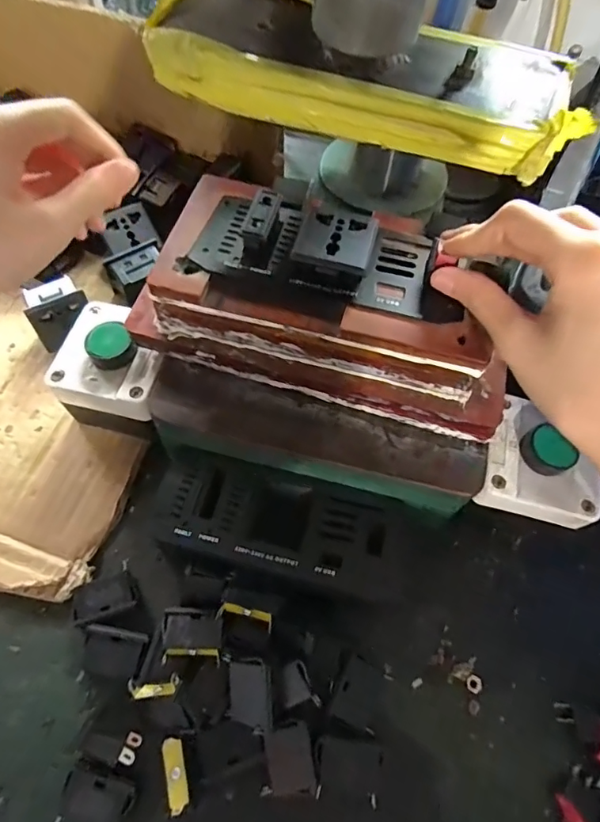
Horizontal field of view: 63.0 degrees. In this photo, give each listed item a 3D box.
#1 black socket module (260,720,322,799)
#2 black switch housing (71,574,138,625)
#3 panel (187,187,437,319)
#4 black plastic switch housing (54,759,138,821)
[{"bbox_3d":[-0.005,0.178,0.252,0.027,0.008,0.034,0,78,-5],"label":"black socket module"},{"bbox_3d":[-0.114,0.109,0.286,0.036,0.010,0.021,-20,67,-11],"label":"black switch housing"},{"bbox_3d":[0.009,-0.088,0.261,0.123,0.016,0.055,13,65,3],"label":"panel"},{"bbox_3d":[-0.101,0.195,0.243,0.034,0.010,0.029,17,65,7],"label":"black plastic switch housing"}]

